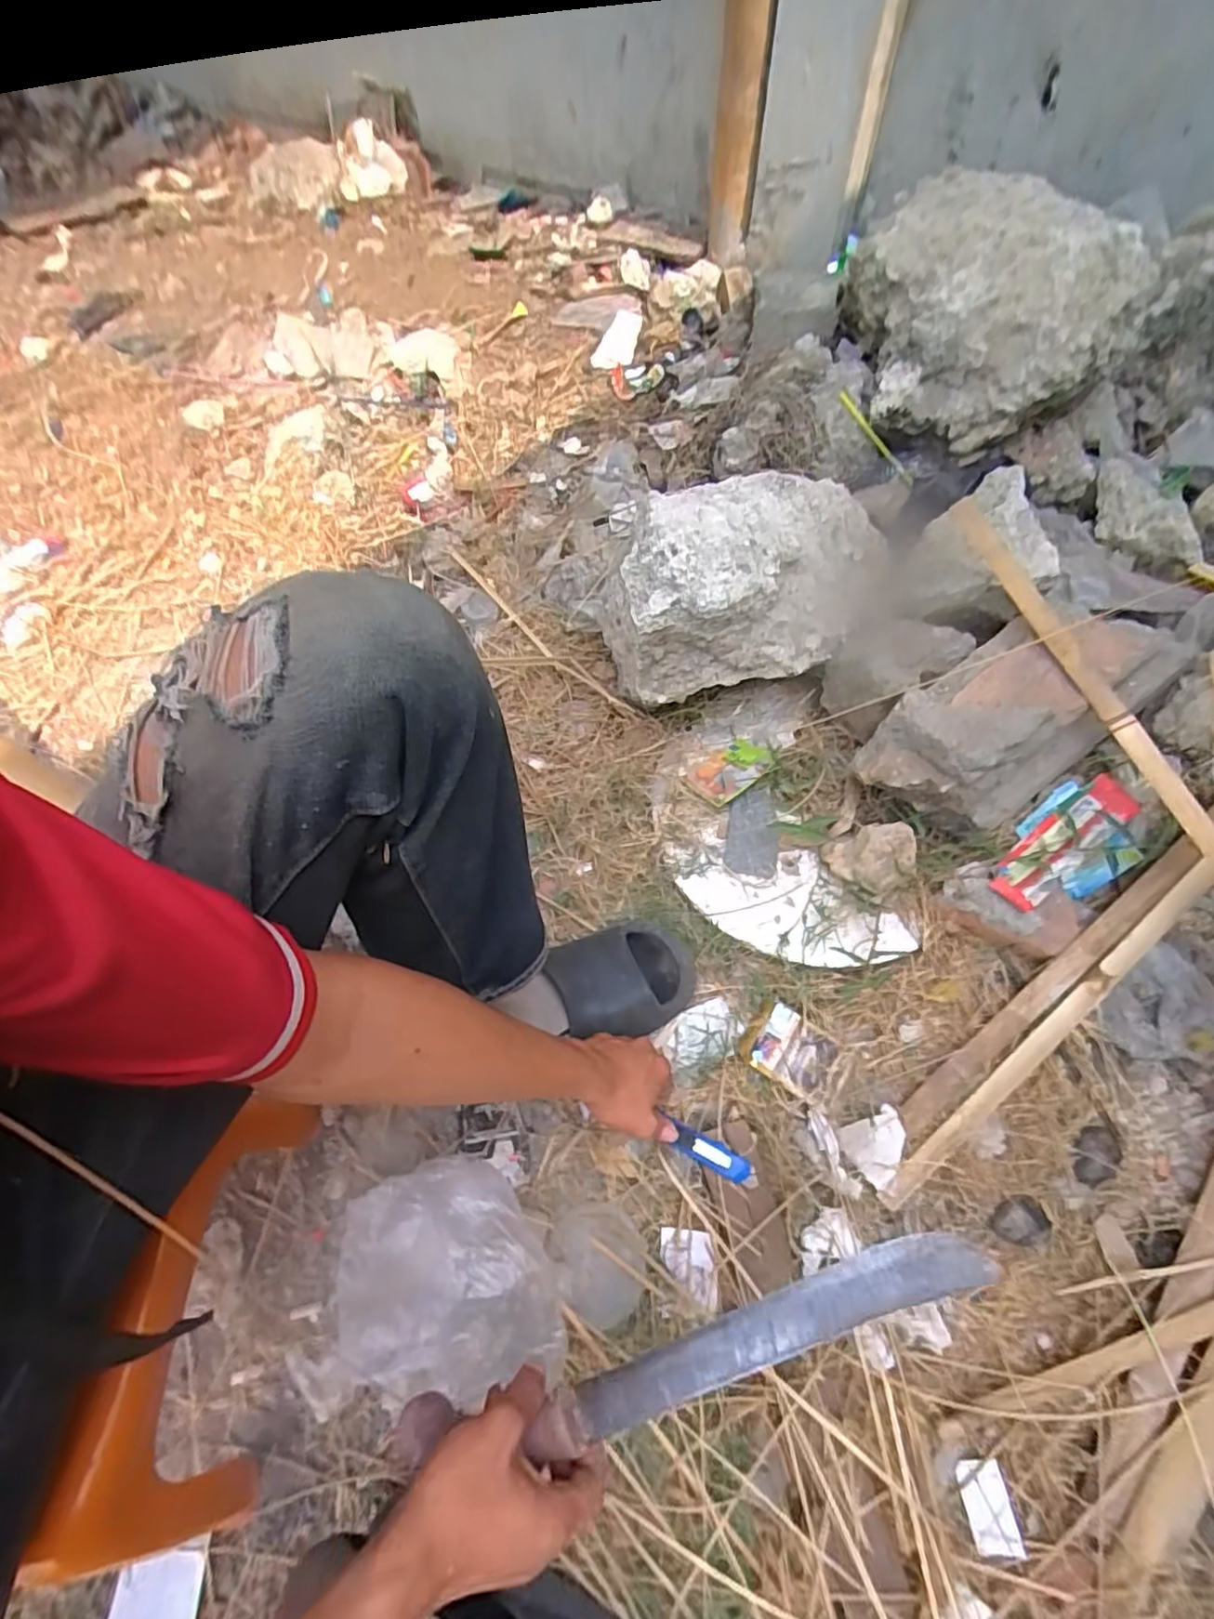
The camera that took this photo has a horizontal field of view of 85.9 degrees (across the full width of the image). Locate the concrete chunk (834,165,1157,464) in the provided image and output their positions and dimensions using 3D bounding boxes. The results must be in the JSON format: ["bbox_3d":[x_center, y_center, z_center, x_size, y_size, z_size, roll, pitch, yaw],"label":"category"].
[{"bbox_3d":[0.470,-0.677,0.875,0.277,0.176,0.389,-29,63,-12],"label":"concrete chunk"}]

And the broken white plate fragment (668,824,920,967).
[{"bbox_3d":[0.203,0.104,0.742,0.269,0.023,0.122,23,65,15],"label":"broken white plate fragment"}]

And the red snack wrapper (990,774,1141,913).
[{"bbox_3d":[0.495,0.037,0.714,0.202,0.025,0.054,-34,65,-15],"label":"red snack wrapper"}]

